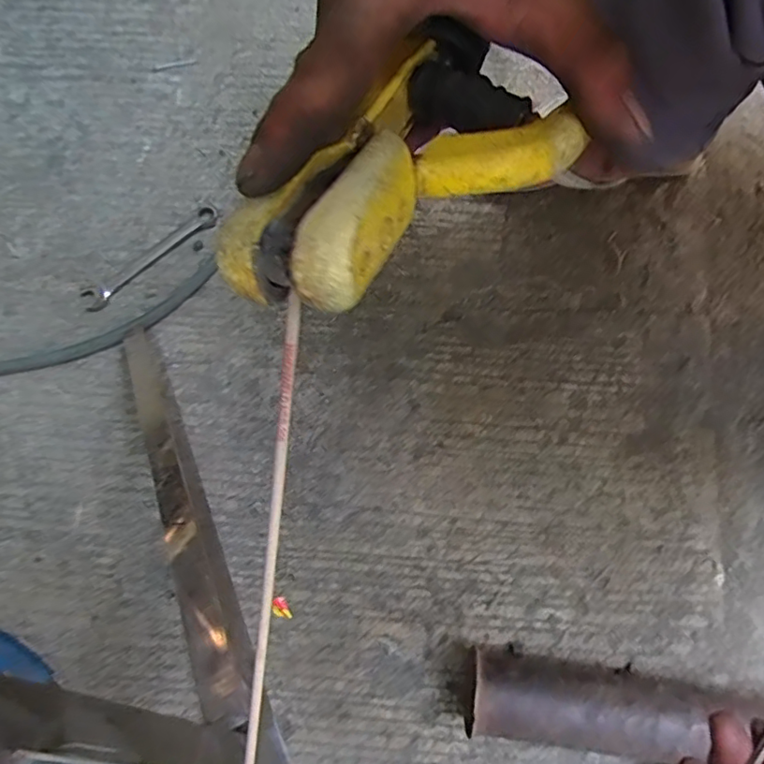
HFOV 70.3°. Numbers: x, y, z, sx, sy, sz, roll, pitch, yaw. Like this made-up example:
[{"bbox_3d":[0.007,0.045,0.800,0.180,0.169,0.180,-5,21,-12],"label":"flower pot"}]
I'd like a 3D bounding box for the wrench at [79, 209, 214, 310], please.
[{"bbox_3d":[-0.254,-0.138,0.596,0.167,0.005,0.027,-39,80,-6],"label":"wrench"}]

